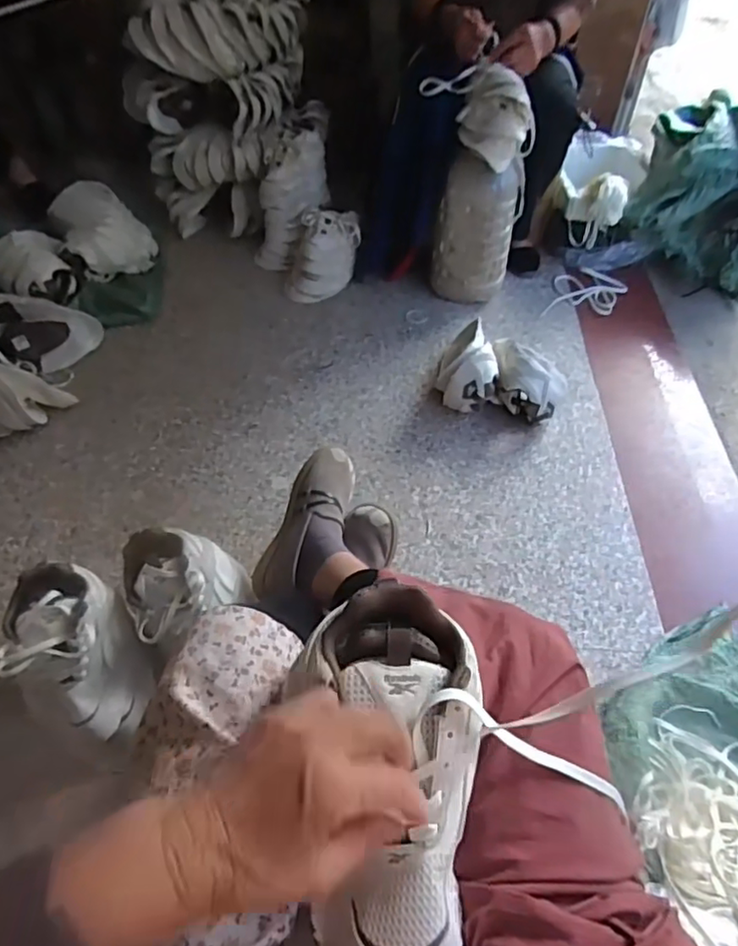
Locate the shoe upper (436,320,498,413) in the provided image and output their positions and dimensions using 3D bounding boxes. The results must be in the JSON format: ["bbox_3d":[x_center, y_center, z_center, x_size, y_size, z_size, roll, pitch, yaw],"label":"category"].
[{"bbox_3d":[0.194,-0.229,1.222,0.111,0.117,0.262,-1,36,0],"label":"shoe upper"}]

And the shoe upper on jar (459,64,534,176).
[{"bbox_3d":[0.255,-0.714,1.204,0.135,0.143,0.139,8,51,7],"label":"shoe upper on jar"}]

